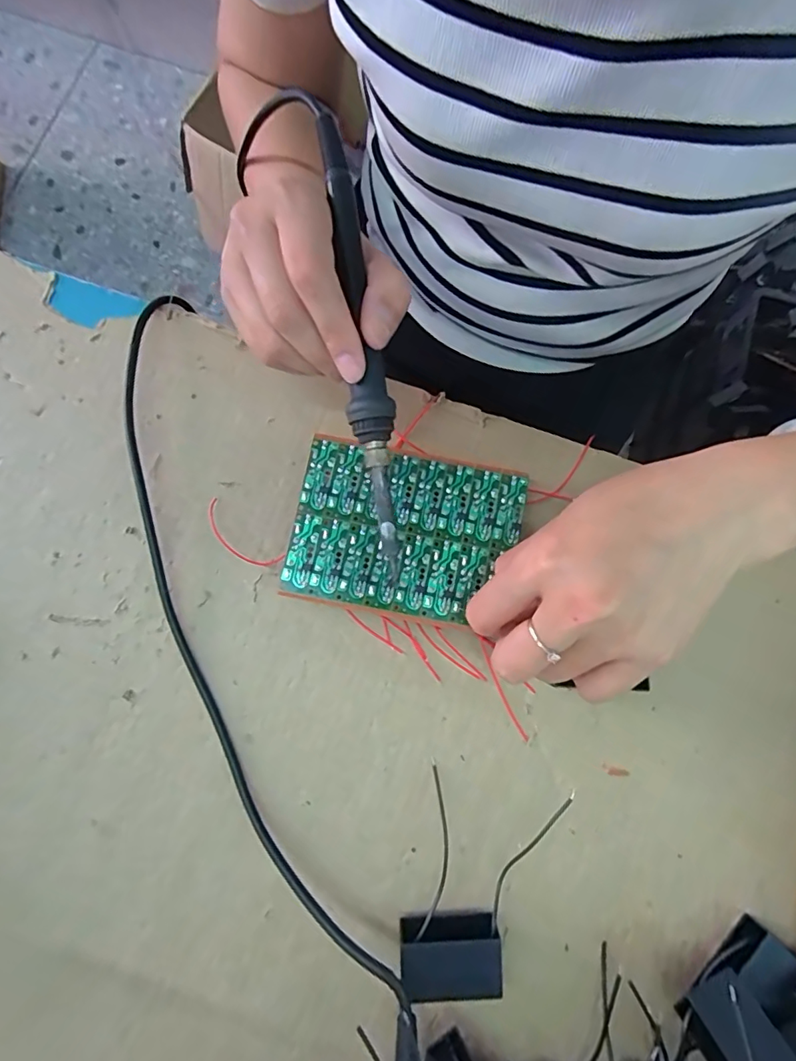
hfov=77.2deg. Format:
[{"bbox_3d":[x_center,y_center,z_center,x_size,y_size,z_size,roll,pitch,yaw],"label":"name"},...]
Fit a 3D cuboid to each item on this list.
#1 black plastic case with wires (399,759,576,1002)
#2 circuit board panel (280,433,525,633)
[{"bbox_3d":[0.041,0.179,0.251,0.070,0.019,0.101,17,78,2],"label":"black plastic case with wires"},{"bbox_3d":[0.004,0.002,0.283,0.124,0.005,0.092,11,78,1],"label":"circuit board panel"}]

